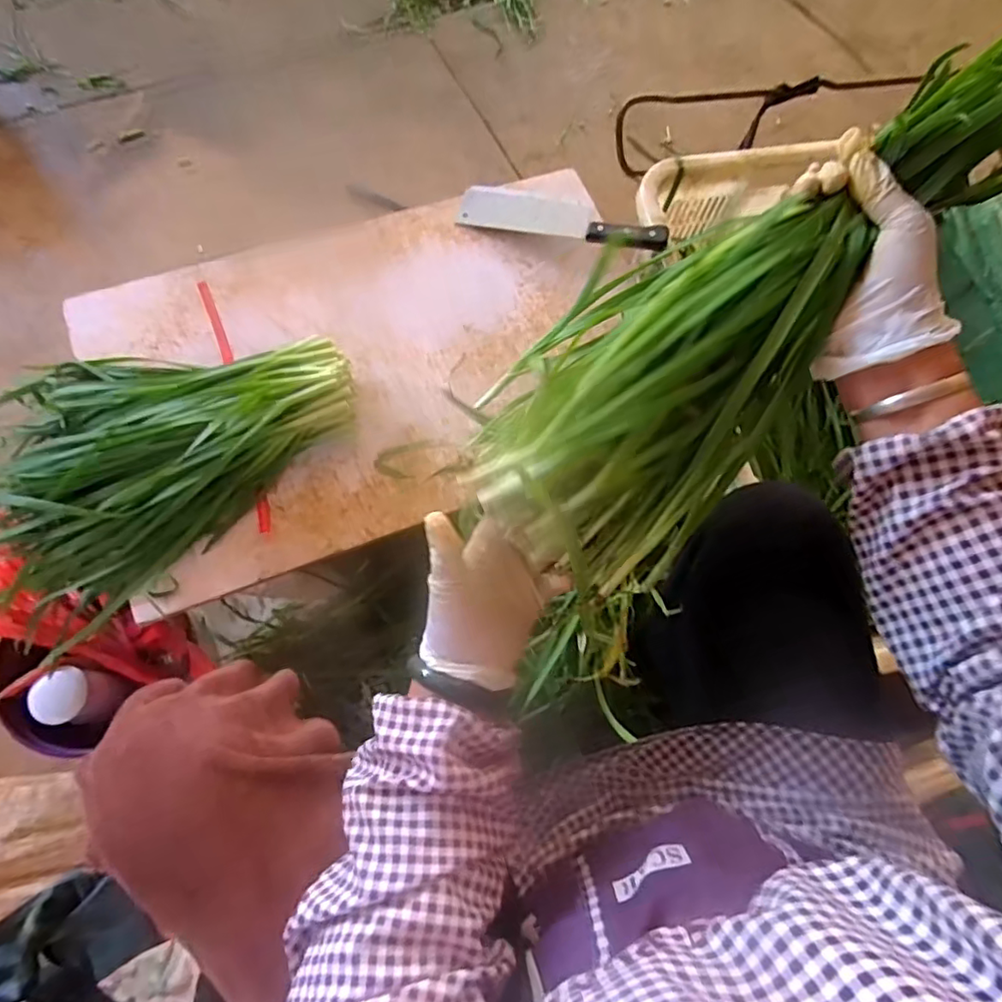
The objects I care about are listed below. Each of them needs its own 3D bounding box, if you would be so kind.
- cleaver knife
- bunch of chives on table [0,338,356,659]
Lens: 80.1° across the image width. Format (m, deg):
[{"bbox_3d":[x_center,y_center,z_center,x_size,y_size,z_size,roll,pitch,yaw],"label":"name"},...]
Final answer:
[{"bbox_3d":[0.074,-0.357,0.753,0.270,0.026,0.068,19,73,17],"label":"cleaver knife"},{"bbox_3d":[-0.380,-0.085,0.641,0.413,0.104,0.297,-36,77,-15],"label":"bunch of chives on table"}]

